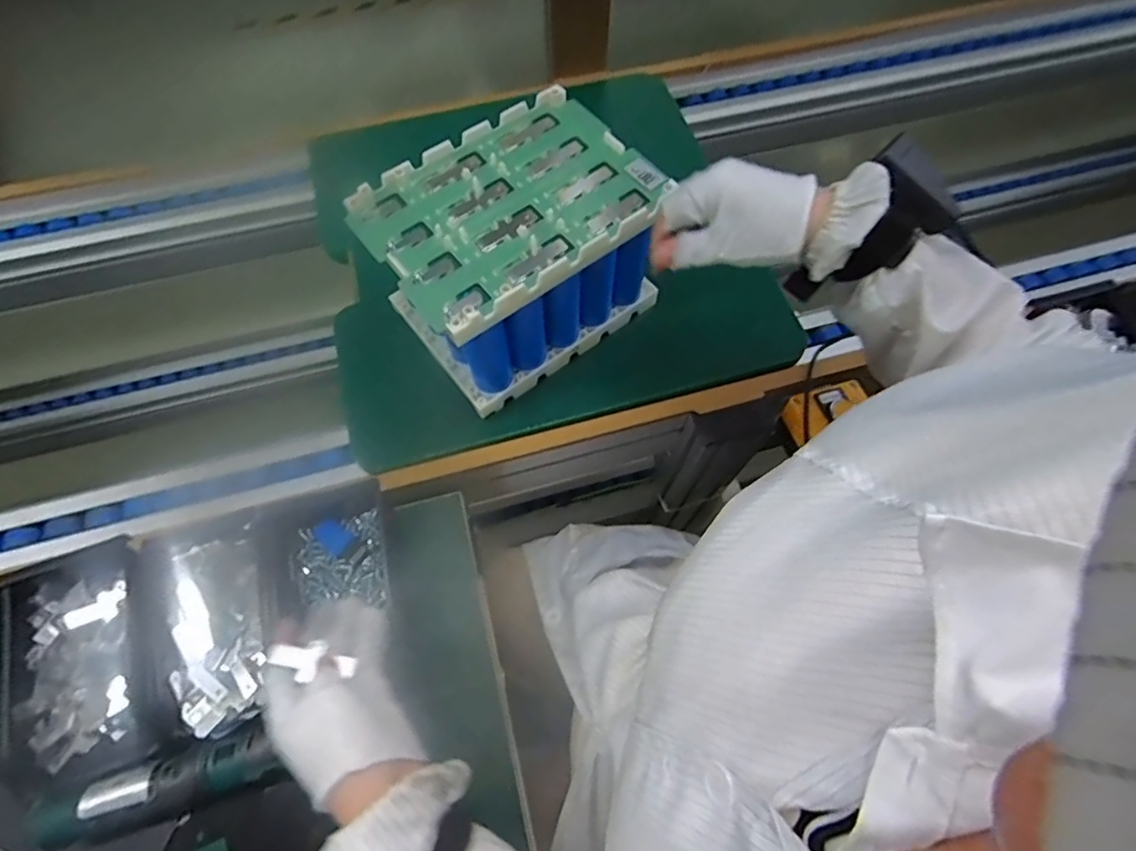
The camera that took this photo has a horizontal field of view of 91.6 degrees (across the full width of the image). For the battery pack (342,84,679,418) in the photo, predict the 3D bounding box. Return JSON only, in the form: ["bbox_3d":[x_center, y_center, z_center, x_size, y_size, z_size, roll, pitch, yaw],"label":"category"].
[{"bbox_3d":[-0.047,-0.164,0.542,0.245,0.146,0.185,-35,70,-14],"label":"battery pack"}]

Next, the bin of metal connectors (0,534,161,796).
[{"bbox_3d":[-0.407,0.200,0.474,0.109,0.066,0.181,-17,67,-7],"label":"bin of metal connectors"}]

